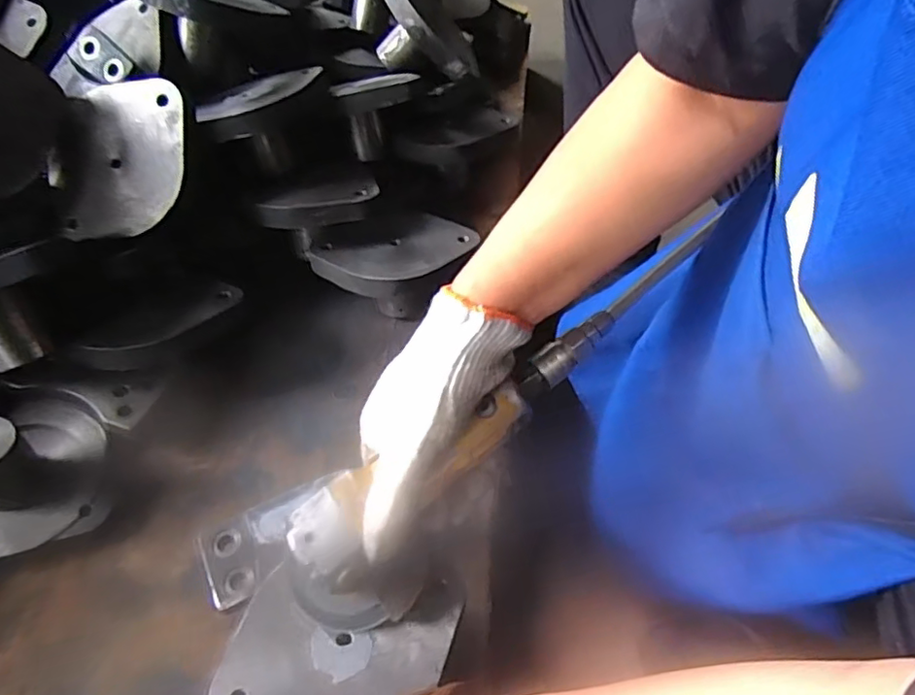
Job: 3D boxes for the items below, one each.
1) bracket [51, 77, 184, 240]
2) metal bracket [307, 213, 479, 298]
[{"bbox_3d":[-0.309,-0.171,0.534,0.120,0.009,0.142,10,93,9],"label":"bracket"},{"bbox_3d":[-0.064,-0.104,0.600,0.161,0.024,0.103,-21,60,-14],"label":"metal bracket"}]

